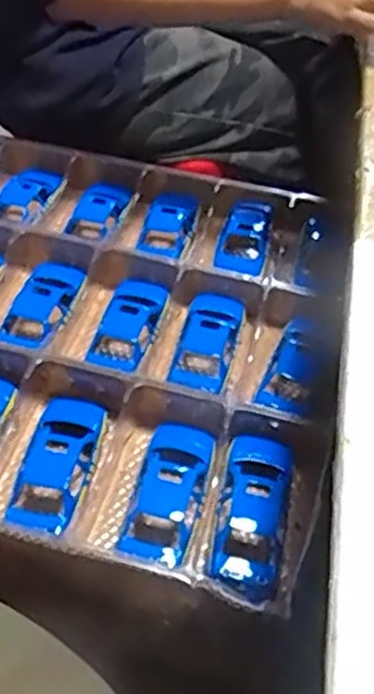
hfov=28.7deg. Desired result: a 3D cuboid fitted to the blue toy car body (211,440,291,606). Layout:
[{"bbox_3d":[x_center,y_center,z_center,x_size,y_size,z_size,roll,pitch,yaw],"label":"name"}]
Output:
[{"bbox_3d":[0.045,0.120,0.521,0.045,0.029,0.132,12,46,7],"label":"blue toy car body"}]

